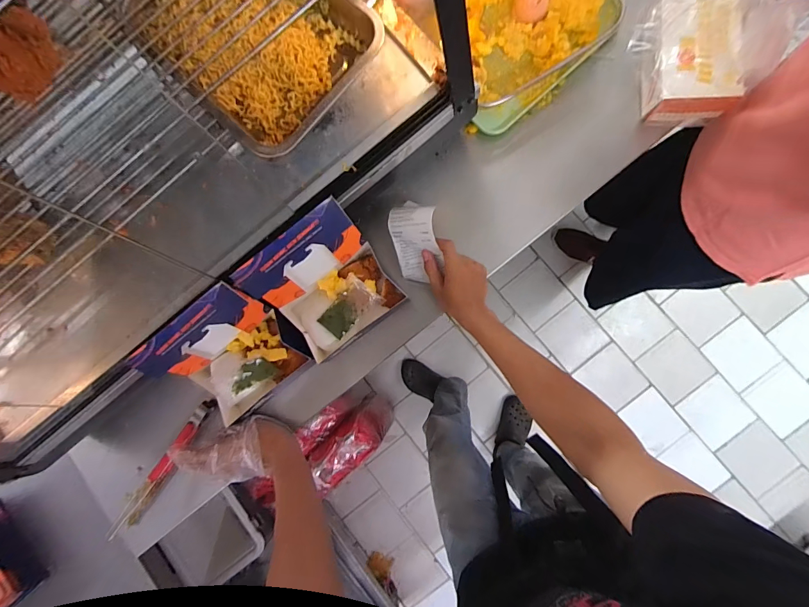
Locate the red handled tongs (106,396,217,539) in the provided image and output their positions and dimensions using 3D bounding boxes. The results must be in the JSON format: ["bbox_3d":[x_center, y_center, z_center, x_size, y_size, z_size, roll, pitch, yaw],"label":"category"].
[{"bbox_3d":[-0.430,0.297,0.670,0.023,0.044,0.299,36,92,7],"label":"red handled tongs"}]

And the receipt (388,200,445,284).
[{"bbox_3d":[0.020,-0.092,0.606,0.079,0.025,0.119,2,120,34],"label":"receipt"}]

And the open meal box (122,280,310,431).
[{"bbox_3d":[-0.267,0.084,0.582,0.177,0.134,0.143,-37,84,2],"label":"open meal box"}]

